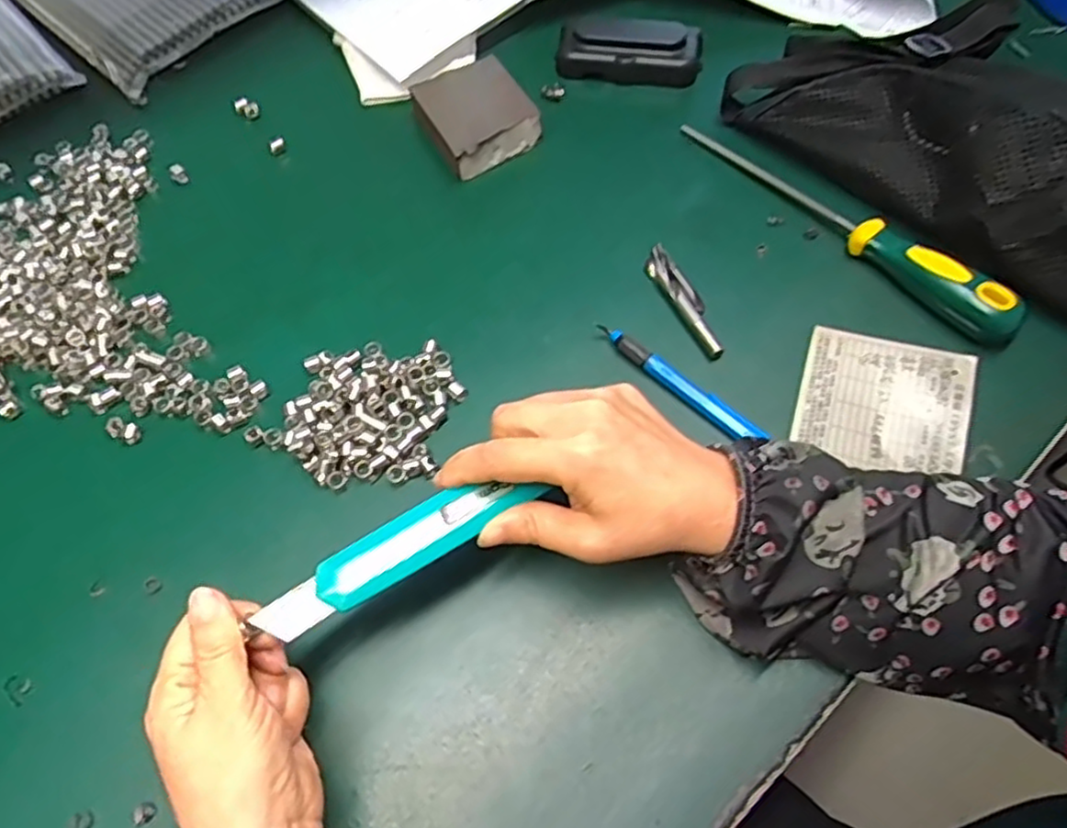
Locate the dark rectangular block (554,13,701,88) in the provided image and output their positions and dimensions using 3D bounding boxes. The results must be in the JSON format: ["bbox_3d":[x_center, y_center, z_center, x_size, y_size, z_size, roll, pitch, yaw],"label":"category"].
[{"bbox_3d":[0.071,-0.268,0.522,0.103,0.024,0.045,12,64,8],"label":"dark rectangular block"}]

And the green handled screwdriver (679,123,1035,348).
[{"bbox_3d":[0.190,-0.125,0.444,0.025,0.033,0.242,-40,68,-16],"label":"green handled screwdriver"}]

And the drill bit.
[{"bbox_3d":[0.093,-0.069,0.435,0.017,0.016,0.086,-24,65,-10],"label":"drill bit"}]

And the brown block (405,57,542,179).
[{"bbox_3d":[-0.042,-0.210,0.504,0.073,0.026,0.078,-28,66,-11],"label":"brown block"}]

